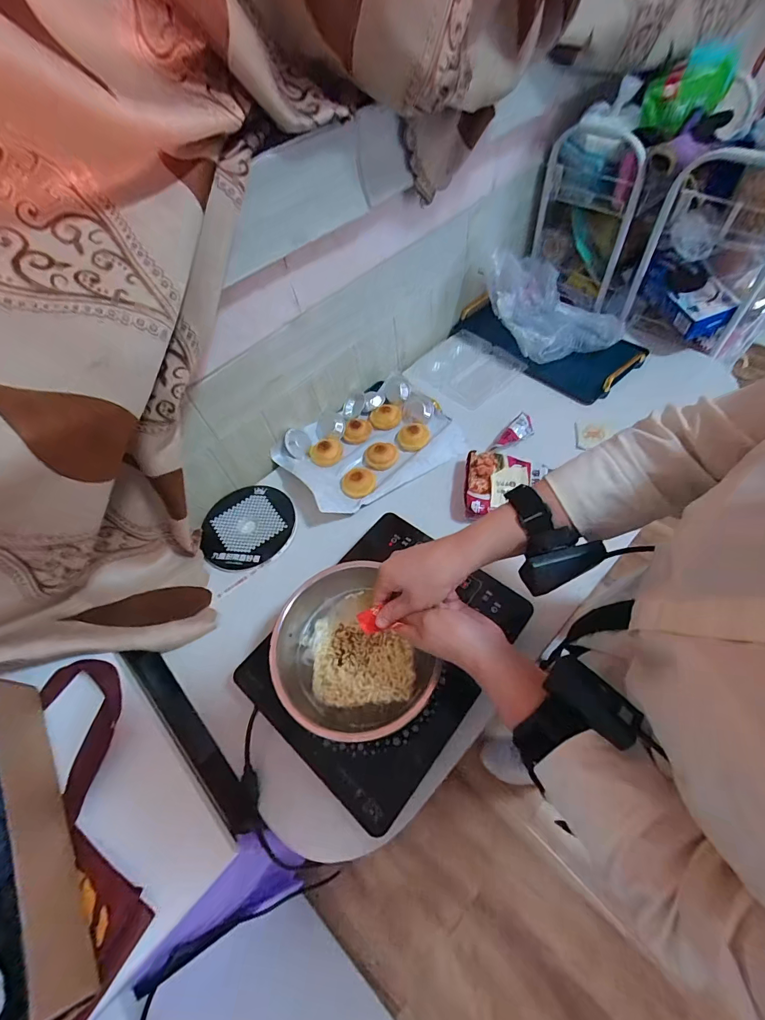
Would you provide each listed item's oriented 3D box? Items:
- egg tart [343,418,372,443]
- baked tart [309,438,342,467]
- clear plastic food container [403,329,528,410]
[{"bbox_3d":[-0.052,-0.167,0.853,0.052,0.022,0.048,7,58,11],"label":"egg tart"},{"bbox_3d":[-0.116,-0.122,0.833,0.065,0.019,0.065,-3,57,5],"label":"baked tart"},{"bbox_3d":[0.180,-0.333,0.938,0.216,0.030,0.216,-40,61,-18],"label":"clear plastic food container"}]

